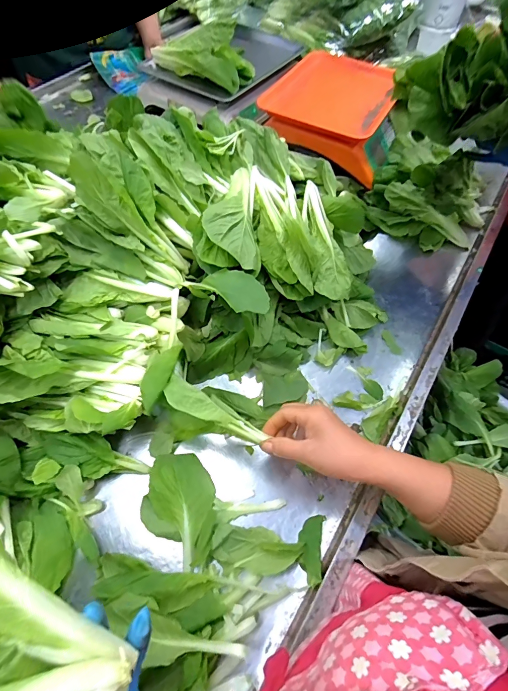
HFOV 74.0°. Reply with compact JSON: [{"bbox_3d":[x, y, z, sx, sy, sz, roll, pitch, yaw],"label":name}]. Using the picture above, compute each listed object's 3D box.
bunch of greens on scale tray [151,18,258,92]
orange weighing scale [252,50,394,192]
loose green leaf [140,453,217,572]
[{"bbox_3d":[-0.091,-0.595,0.678,0.194,0.068,0.111,32,64,13],"label":"bunch of greens on scale tray"},{"bbox_3d":[0.164,-0.473,0.691,0.259,0.081,0.216,26,63,10],"label":"orange weighing scale"},{"bbox_3d":[-0.087,0.185,0.388,0.081,0.011,0.118,-5,62,-7],"label":"loose green leaf"}]

